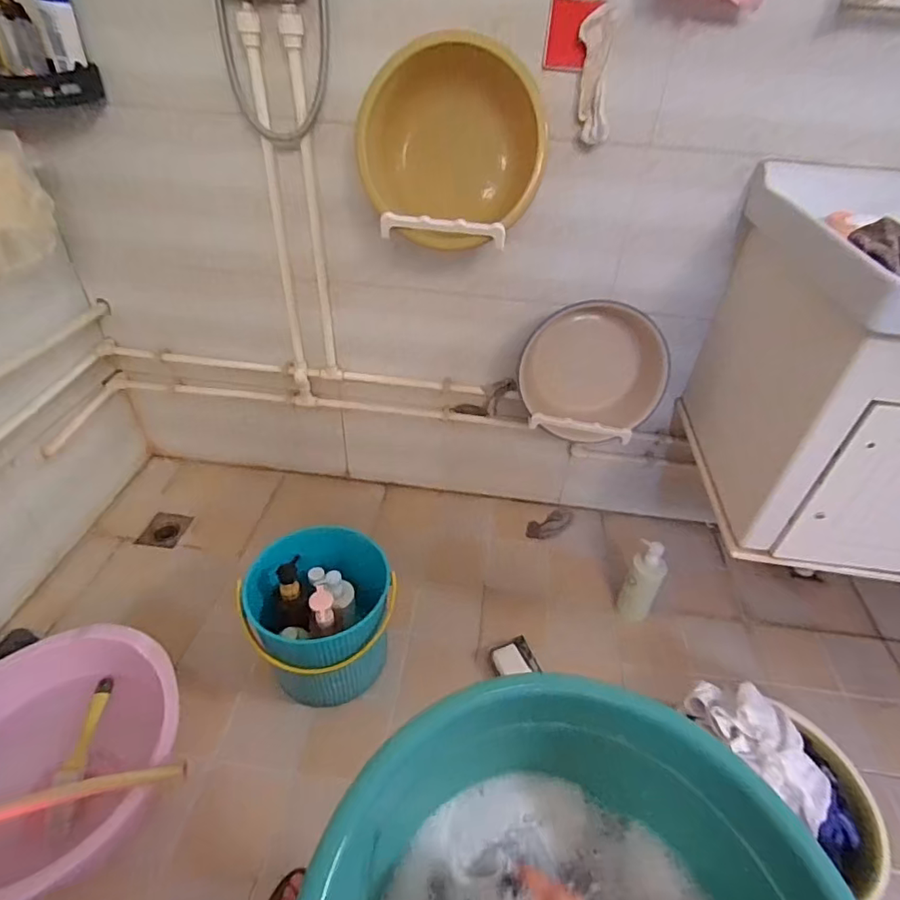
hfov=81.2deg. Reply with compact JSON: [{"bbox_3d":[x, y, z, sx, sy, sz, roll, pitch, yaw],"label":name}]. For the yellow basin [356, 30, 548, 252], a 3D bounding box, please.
[{"bbox_3d":[-0.013,-0.478,0.829,0.307,0.271,0.120,6,37,17],"label":"yellow basin"}]

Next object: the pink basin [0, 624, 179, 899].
[{"bbox_3d":[-0.632,0.494,0.844,0.289,0.202,0.374,31,47,29],"label":"pink basin"}]

